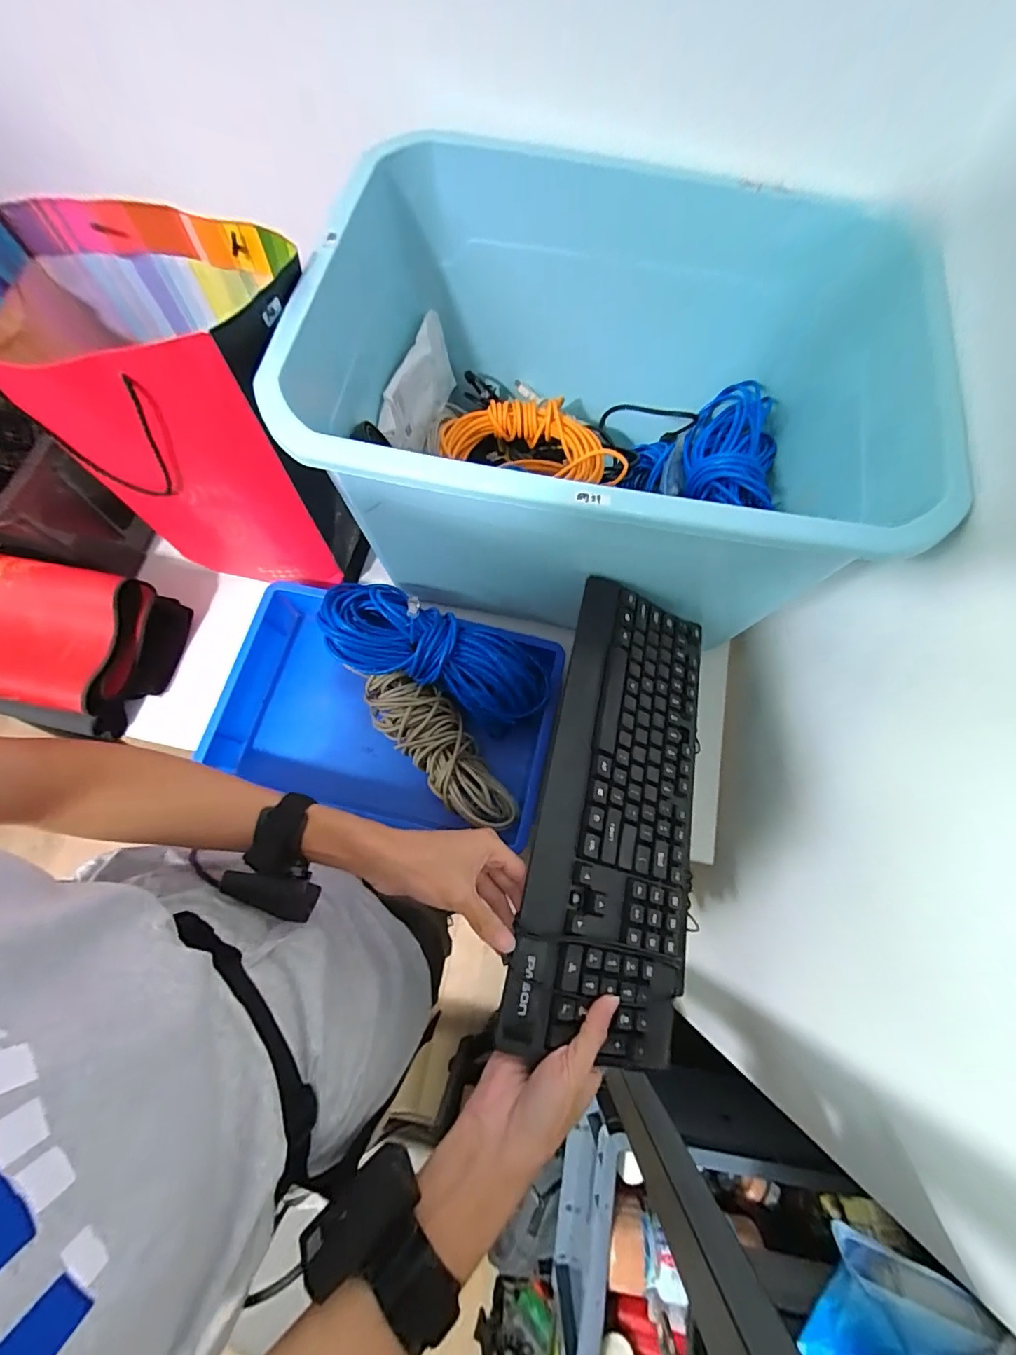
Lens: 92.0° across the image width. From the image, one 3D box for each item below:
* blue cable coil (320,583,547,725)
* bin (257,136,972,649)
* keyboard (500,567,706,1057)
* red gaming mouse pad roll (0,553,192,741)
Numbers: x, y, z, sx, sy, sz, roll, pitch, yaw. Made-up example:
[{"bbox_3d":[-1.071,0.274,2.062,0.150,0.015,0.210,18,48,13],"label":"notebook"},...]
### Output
[{"bbox_3d":[-0.095,-0.033,0.645,0.302,0.086,0.128,23,72,5],"label":"blue cable coil"},{"bbox_3d":[0.106,-0.316,0.625,0.612,0.319,0.477,11,72,1],"label":"bin"},{"bbox_3d":[0.110,0.108,0.468,0.168,0.019,0.421,20,67,-18],"label":"keyboard"},{"bbox_3d":[-0.644,-0.052,0.673,0.307,0.122,0.181,4,72,-1],"label":"red gaming mouse pad roll"}]

